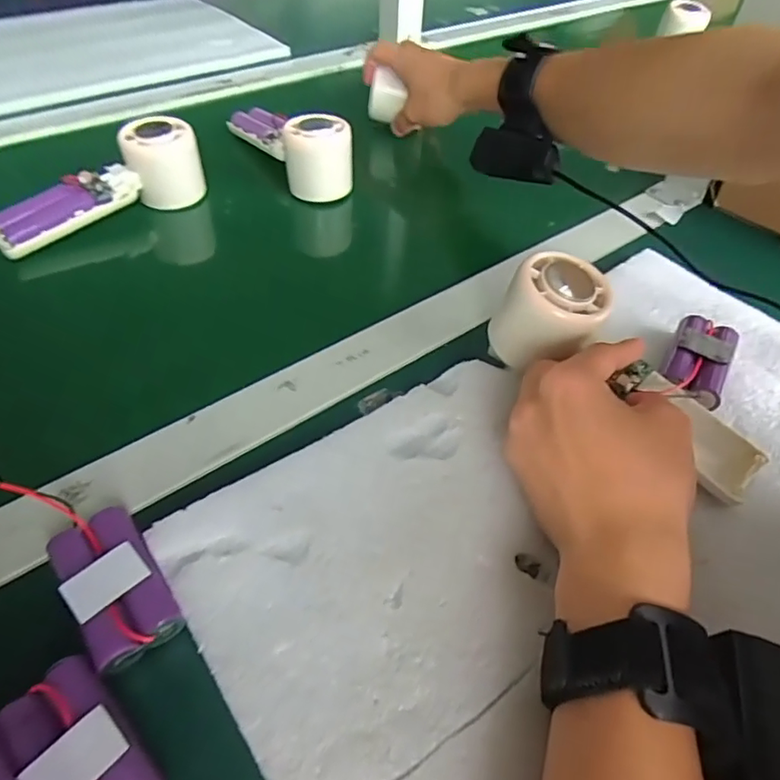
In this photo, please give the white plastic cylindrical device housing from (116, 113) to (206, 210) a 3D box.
[{"bbox_3d":[-0.184,-0.187,0.450,0.059,0.047,0.059,-17,50,-18],"label":"white plastic cylindrical device housing"}]

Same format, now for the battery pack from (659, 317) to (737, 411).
[{"bbox_3d":[0.185,-0.016,0.333,0.033,0.019,0.074,24,51,18],"label":"battery pack"}]

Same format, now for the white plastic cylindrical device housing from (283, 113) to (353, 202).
[{"bbox_3d":[-0.059,-0.199,0.466,0.055,0.048,0.043,-13,49,-15],"label":"white plastic cylindrical device housing"}]

